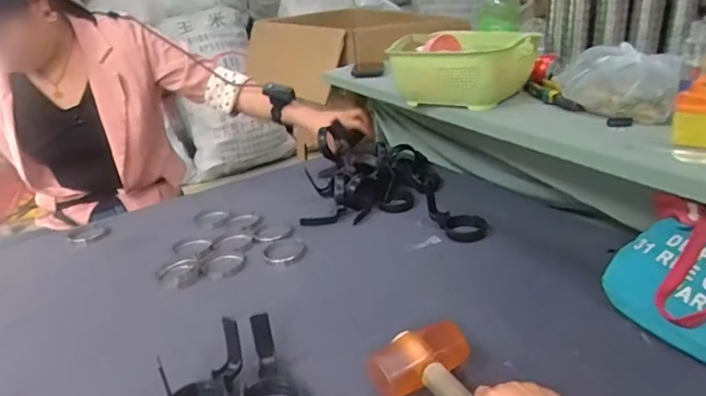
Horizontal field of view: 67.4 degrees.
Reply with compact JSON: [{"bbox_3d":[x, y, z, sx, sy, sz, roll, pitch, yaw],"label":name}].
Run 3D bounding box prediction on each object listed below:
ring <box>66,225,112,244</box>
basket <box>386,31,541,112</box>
[{"bbox_3d":[-0.509,0.070,1.023,0.074,0.014,0.074,-5,24,2],"label":"ring"},{"bbox_3d":[0.195,-0.241,0.977,0.249,0.096,0.160,14,30,37],"label":"basket"}]

